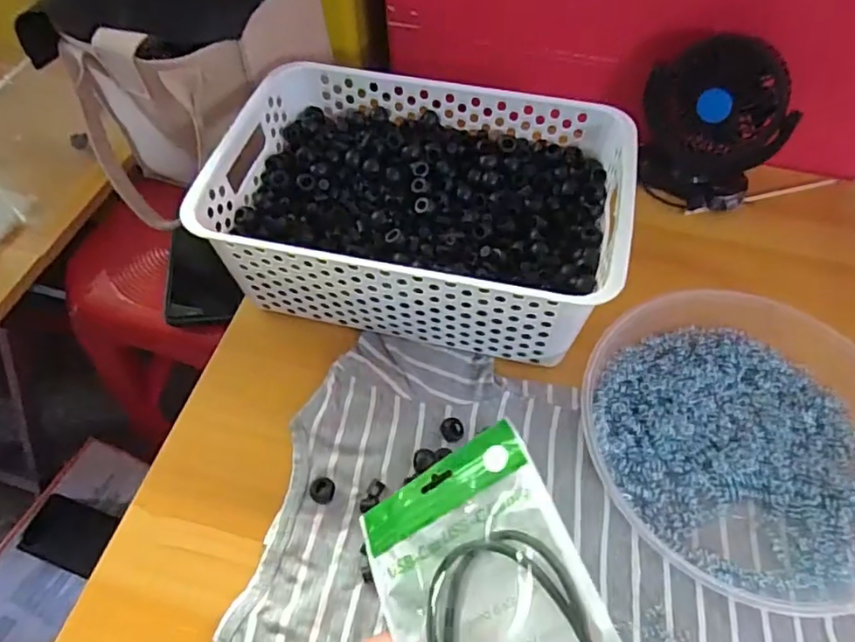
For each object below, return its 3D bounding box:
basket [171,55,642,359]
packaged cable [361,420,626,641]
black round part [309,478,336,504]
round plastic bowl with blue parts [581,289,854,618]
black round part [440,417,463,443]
[{"bbox_3d":[-0.002,-0.091,0.475,0.299,0.108,0.203,11,58,7],"label":"basket"},{"bbox_3d":[0.033,0.153,0.296,0.113,0.010,0.171,-37,53,15],"label":"packaged cable"},{"bbox_3d":[-0.074,0.118,0.405,0.017,0.006,0.018,0,57,0],"label":"black round part"},{"bbox_3d":[0.223,0.081,0.405,0.197,0.045,0.225,-29,61,-17],"label":"round plastic bowl with blue parts"},{"bbox_3d":[0.018,0.081,0.426,0.017,0.011,0.019,-5,57,-3],"label":"black round part"}]

